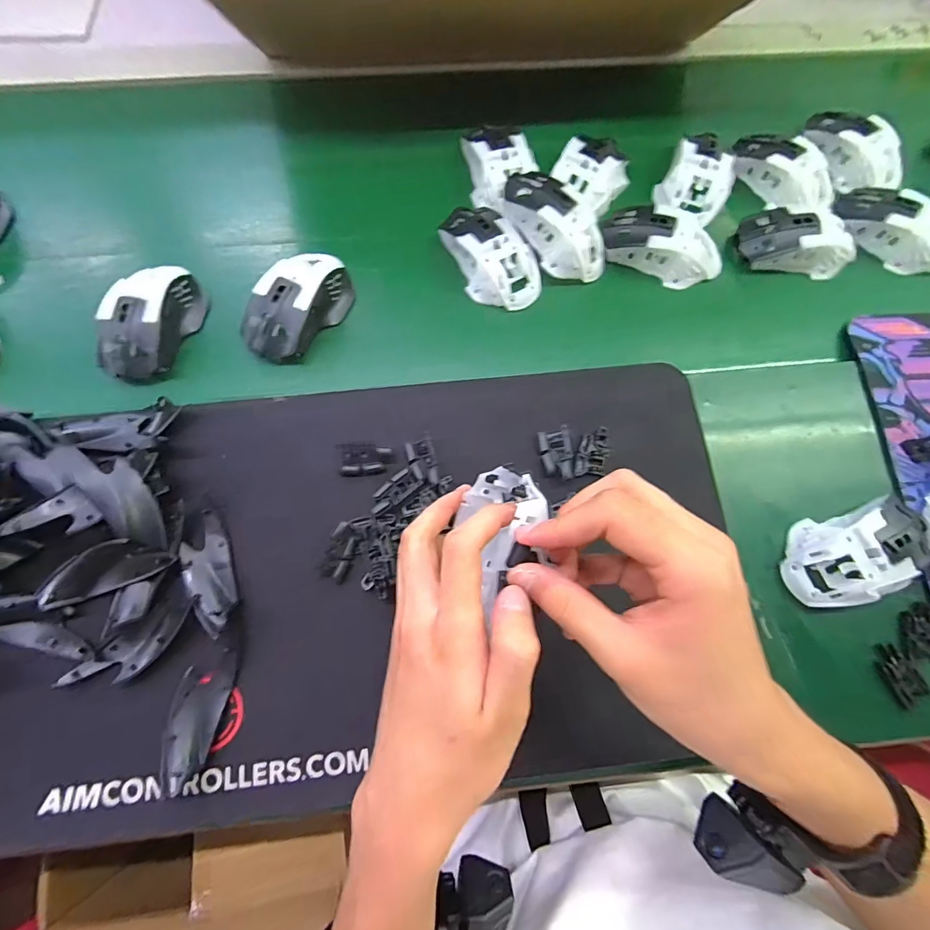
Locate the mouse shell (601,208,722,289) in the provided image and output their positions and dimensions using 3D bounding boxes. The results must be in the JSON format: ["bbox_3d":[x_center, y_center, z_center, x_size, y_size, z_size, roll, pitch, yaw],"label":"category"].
[{"bbox_3d":[0.188,-0.210,0.416,0.110,0.035,0.067,8,74,1],"label":"mouse shell"}]

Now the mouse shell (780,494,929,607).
[{"bbox_3d":[0.304,0.064,0.334,0.114,0.035,0.061,-16,75,-6],"label":"mouse shell"}]

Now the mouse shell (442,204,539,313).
[{"bbox_3d":[0.025,-0.196,0.406,0.062,0.031,0.109,-27,76,-9],"label":"mouse shell"}]

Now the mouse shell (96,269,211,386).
[{"bbox_3d":[-0.272,-0.128,0.383,0.061,0.040,0.112,9,74,1],"label":"mouse shell"}]

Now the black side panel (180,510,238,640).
[{"bbox_3d":[-0.192,0.080,0.330,0.033,0.014,0.087,-15,74,-6],"label":"black side panel"}]

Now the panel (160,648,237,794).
[{"bbox_3d":[-0.189,0.172,0.306,0.037,0.016,0.086,15,74,3],"label":"panel"}]

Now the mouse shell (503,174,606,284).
[{"bbox_3d":[0.085,-0.217,0.400,0.113,0.032,0.058,43,76,-10],"label":"mouse shell"}]

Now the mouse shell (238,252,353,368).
[{"bbox_3d":[-0.146,-0.143,0.396,0.063,0.050,0.115,25,75,6],"label":"mouse shell"}]

